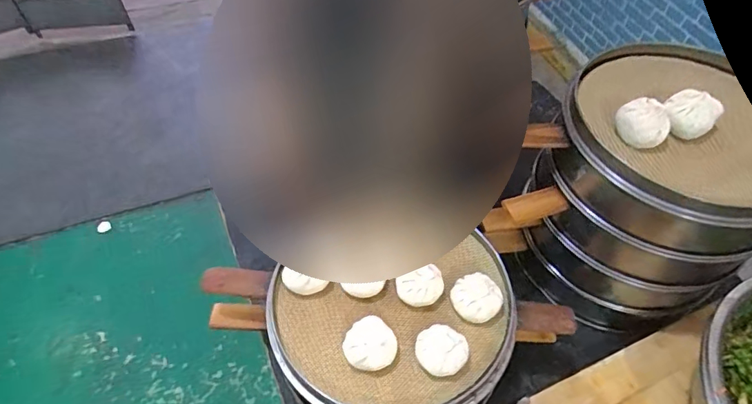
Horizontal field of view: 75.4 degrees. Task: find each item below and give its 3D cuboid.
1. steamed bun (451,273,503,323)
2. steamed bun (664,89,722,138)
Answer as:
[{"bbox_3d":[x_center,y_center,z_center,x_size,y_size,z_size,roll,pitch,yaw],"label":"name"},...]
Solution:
[{"bbox_3d":[0.101,0.097,0.492,0.041,0.031,0.047,-33,60,-23],"label":"steamed bun"},{"bbox_3d":[0.316,-0.088,0.490,0.047,0.030,0.047,34,59,22],"label":"steamed bun"}]

